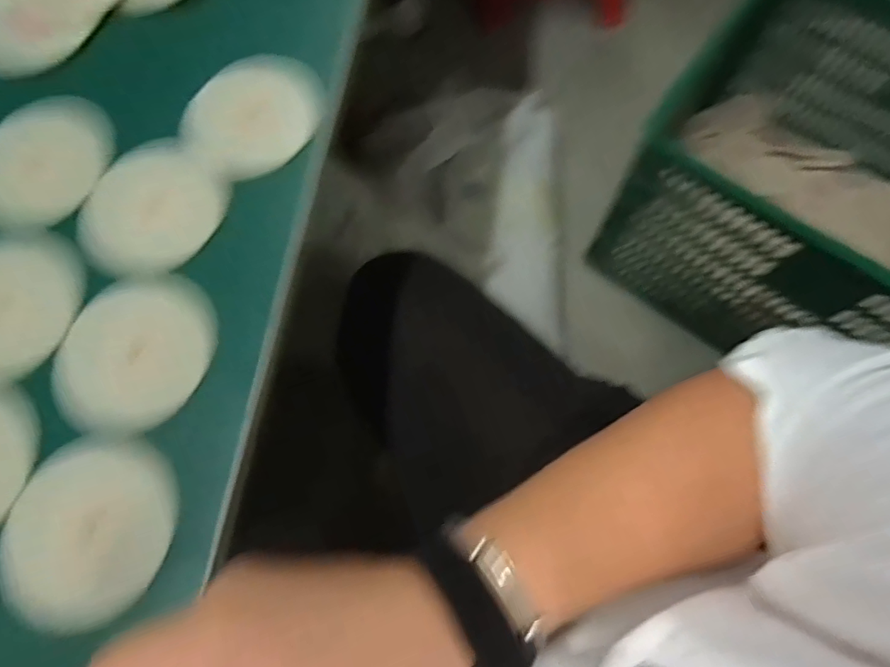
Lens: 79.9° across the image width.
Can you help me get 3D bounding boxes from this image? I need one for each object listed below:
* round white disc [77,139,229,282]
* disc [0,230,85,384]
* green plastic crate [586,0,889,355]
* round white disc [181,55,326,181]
[{"bbox_3d":[-0.187,-0.082,0.342,0.084,0.006,0.095,23,75,8],"label":"round white disc"},{"bbox_3d":[-0.268,-0.018,0.325,0.091,0.006,0.098,0,73,1],"label":"disc"},{"bbox_3d":[0.689,-0.205,0.914,0.681,0.382,0.467,34,76,11],"label":"green plastic crate"},{"bbox_3d":[-0.131,-0.152,0.367,0.082,0.008,0.095,35,77,11],"label":"round white disc"}]

